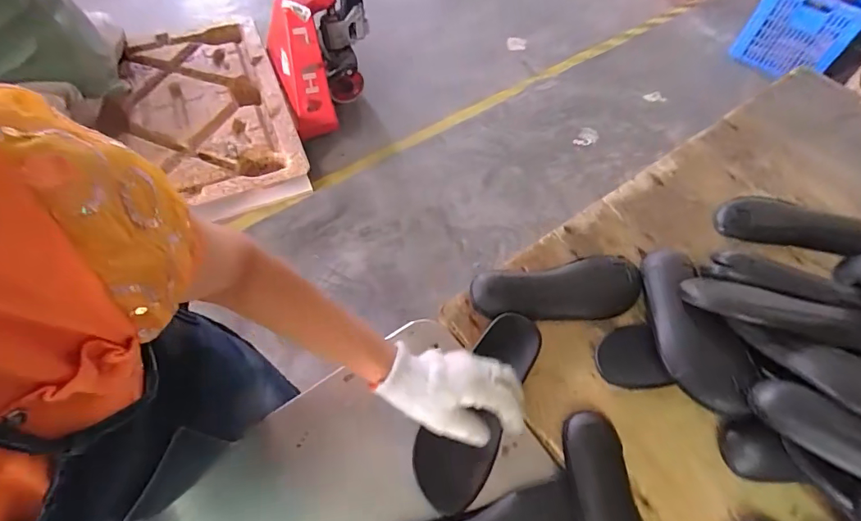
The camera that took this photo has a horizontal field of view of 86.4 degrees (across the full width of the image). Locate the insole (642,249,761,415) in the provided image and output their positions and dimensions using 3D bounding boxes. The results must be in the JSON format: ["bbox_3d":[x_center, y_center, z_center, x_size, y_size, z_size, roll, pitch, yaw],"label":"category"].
[{"bbox_3d":[0.337,0.081,0.605,0.088,0.024,0.240,-19,48,14],"label":"insole"}]

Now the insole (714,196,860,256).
[{"bbox_3d":[0.583,-0.054,0.724,0.240,0.027,0.076,10,58,4],"label":"insole"}]

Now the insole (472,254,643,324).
[{"bbox_3d":[0.184,0.044,0.647,0.245,0.037,0.098,-8,59,-7],"label":"insole"}]

